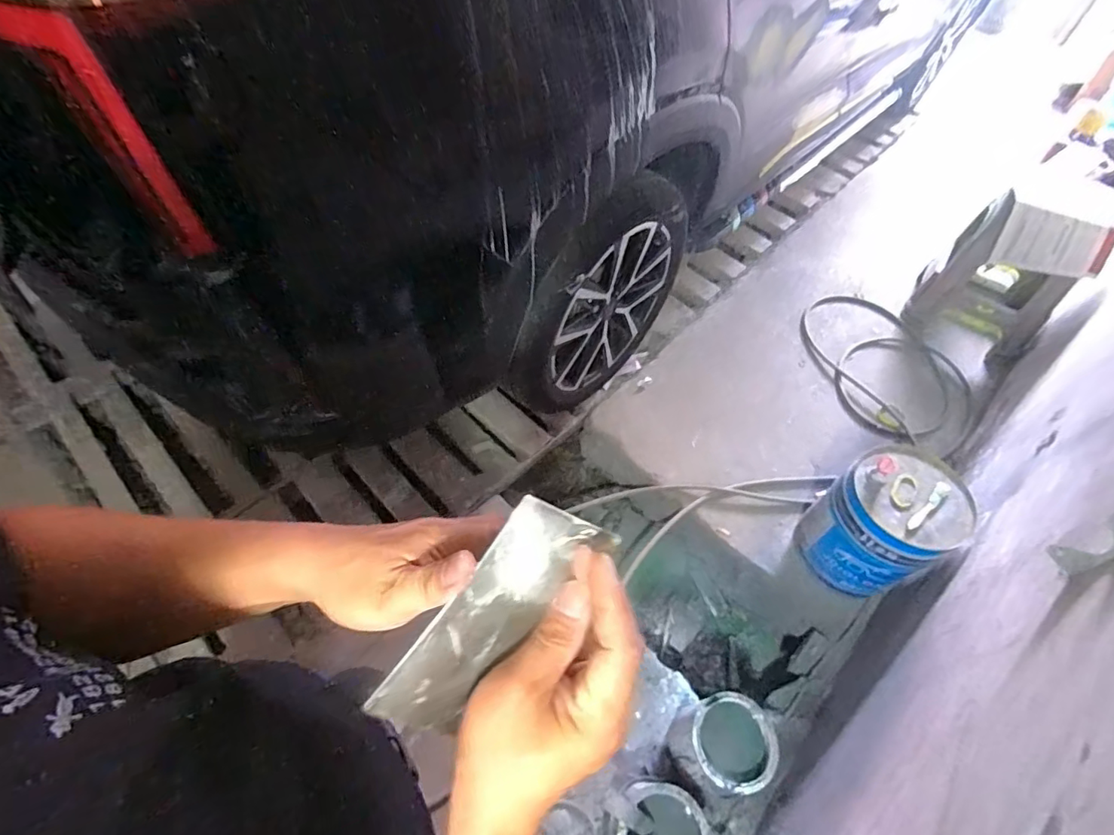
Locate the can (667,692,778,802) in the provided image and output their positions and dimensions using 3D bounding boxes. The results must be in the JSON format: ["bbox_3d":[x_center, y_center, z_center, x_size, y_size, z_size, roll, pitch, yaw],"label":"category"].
[{"bbox_3d":[0.330,0.672,1.082,0.165,0.190,0.159,2,56,-3],"label":"can"}]

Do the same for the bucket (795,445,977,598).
[{"bbox_3d":[0.802,0.263,1.318,0.284,0.350,0.262,-24,61,-19],"label":"bucket"}]

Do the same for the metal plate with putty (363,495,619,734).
[{"bbox_3d":[-0.032,0.101,0.268,0.135,0.063,0.007,-47,32,-11],"label":"metal plate with putty"}]

